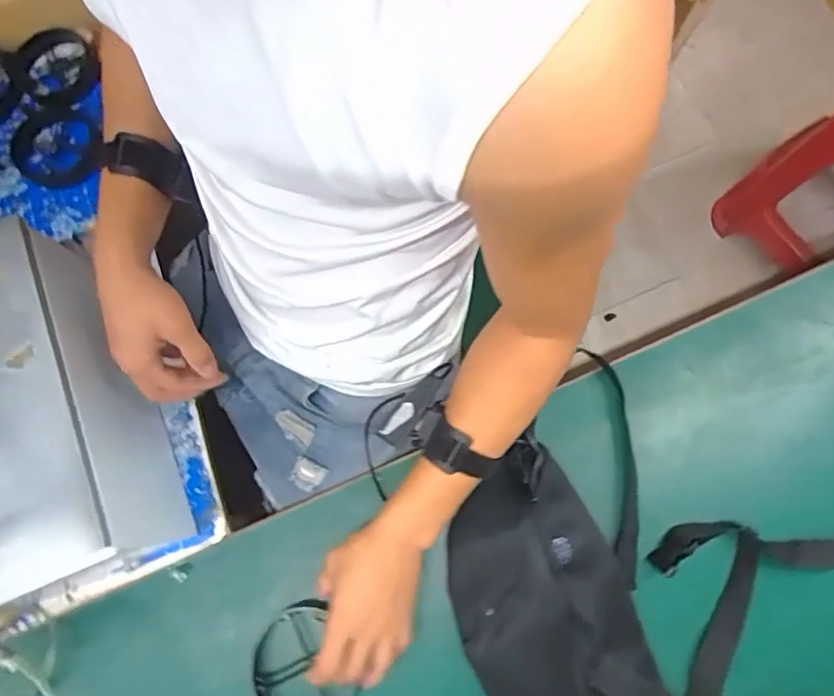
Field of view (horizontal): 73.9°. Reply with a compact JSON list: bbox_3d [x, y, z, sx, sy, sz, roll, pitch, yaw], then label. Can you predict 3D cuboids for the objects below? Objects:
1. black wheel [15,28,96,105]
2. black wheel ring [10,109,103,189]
[{"bbox_3d":[-0.460,-0.357,0.704,0.099,0.021,0.100,-1,76,3],"label":"black wheel"},{"bbox_3d":[-0.450,-0.252,0.693,0.104,0.014,0.122,-25,76,-4],"label":"black wheel ring"}]

